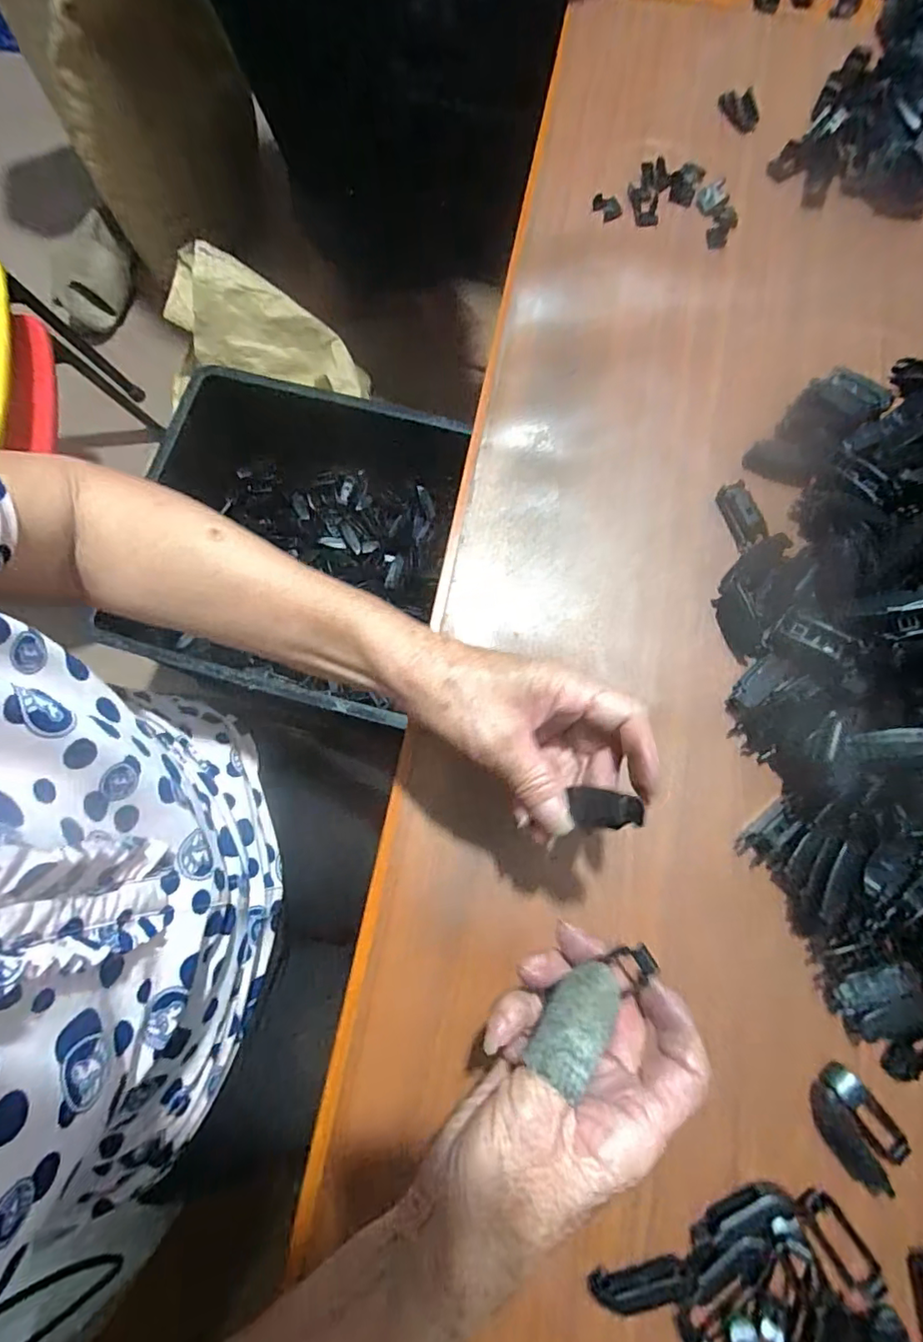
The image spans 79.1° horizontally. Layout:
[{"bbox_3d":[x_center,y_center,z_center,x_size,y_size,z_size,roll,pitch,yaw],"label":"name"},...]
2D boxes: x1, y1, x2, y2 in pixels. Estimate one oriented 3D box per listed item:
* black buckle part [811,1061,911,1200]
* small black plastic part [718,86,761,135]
[{"bbox_3d":[0.221,0.255,0.310,0.036,0.010,0.060,-36,78,-9],"label":"black buckle part"},{"bbox_3d":[0.249,-0.499,0.497,0.031,0.006,0.049,-13,76,-3],"label":"small black plastic part"}]

